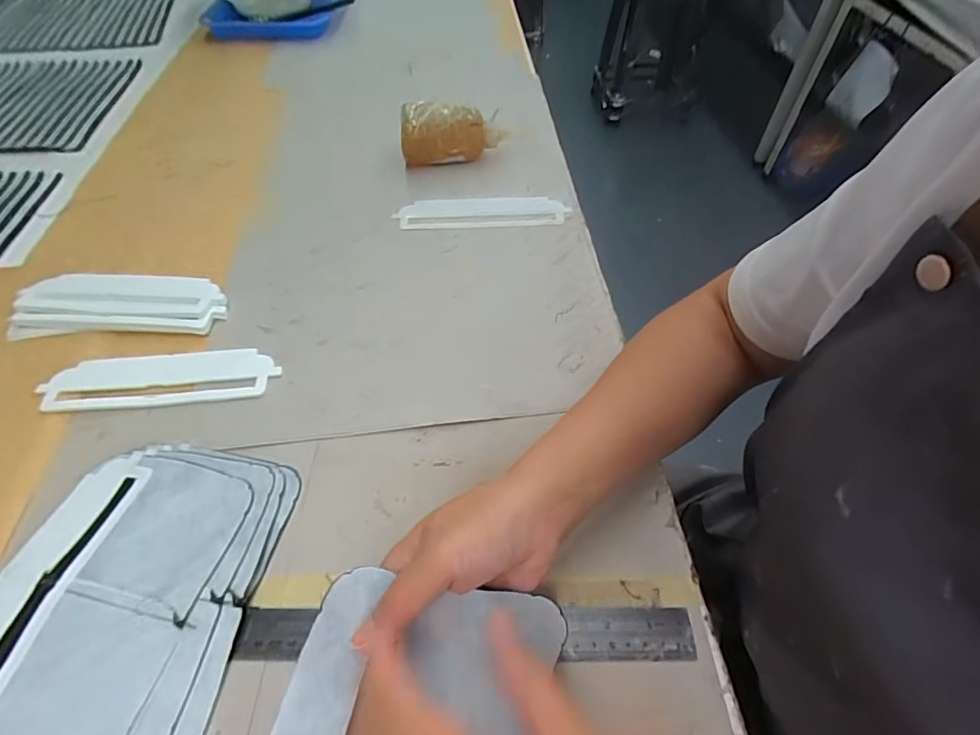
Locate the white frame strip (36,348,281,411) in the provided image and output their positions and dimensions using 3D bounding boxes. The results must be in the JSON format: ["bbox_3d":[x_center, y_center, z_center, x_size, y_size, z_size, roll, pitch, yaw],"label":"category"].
[{"bbox_3d":[-0.278,0.008,0.439,0.188,0.004,0.054,-4,51,-3],"label":"white frame strip"}]

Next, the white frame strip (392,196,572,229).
[{"bbox_3d":[-0.008,-0.176,0.583,0.188,0.009,0.052,2,51,1],"label":"white frame strip"}]

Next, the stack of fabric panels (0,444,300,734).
[{"bbox_3d":[-0.236,0.150,0.322,0.165,0.017,0.221,6,52,5],"label":"stack of fabric panels"}]

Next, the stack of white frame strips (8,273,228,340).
[{"bbox_3d":[-0.347,-0.061,0.487,0.192,0.014,0.069,-2,51,-1],"label":"stack of white frame strips"}]

